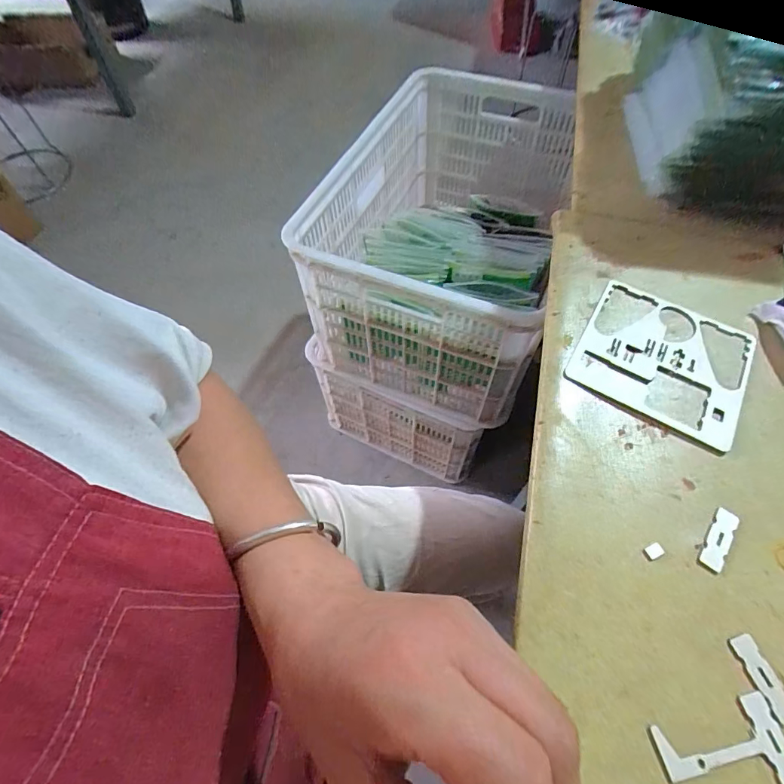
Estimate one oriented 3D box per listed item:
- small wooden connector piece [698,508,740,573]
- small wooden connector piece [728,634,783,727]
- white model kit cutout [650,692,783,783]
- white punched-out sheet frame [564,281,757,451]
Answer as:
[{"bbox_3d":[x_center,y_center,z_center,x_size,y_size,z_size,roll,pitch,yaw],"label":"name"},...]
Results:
[{"bbox_3d":[0.244,0.109,0.328,0.017,0.004,0.050,33,64,18],"label":"small wooden connector piece"},{"bbox_3d":[0.241,0.184,0.285,0.017,0.004,0.049,-15,60,-9],"label":"small wooden connector piece"},{"bbox_3d":[0.202,0.219,0.265,0.078,0.004,0.048,-11,60,-6],"label":"white model kit cutout"},{"bbox_3d":[0.252,-0.034,0.411,0.142,0.006,0.142,28,63,16],"label":"white punched-out sheet frame"}]

